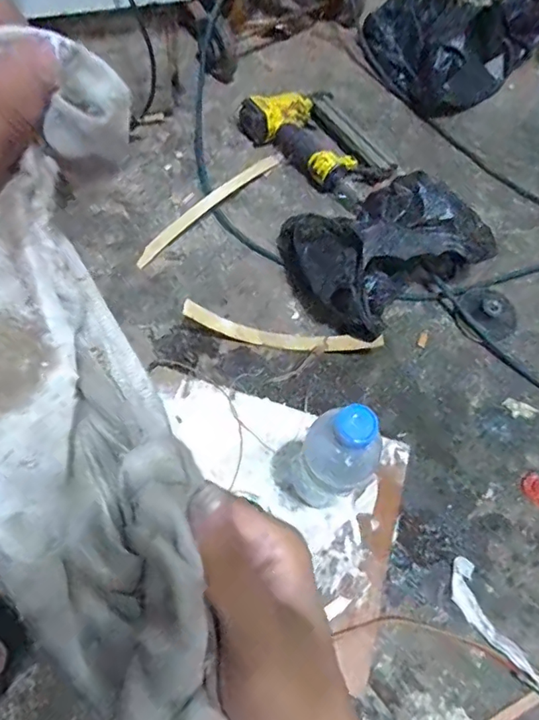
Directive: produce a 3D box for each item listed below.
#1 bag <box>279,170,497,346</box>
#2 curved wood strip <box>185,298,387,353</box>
[{"bbox_3d":[0.156,-0.165,0.686,0.258,0.118,0.204,-32,70,-17],"label":"bag"},{"bbox_3d":[0.018,-0.037,0.648,0.251,0.059,0.022,6,64,0],"label":"curved wood strip"}]

